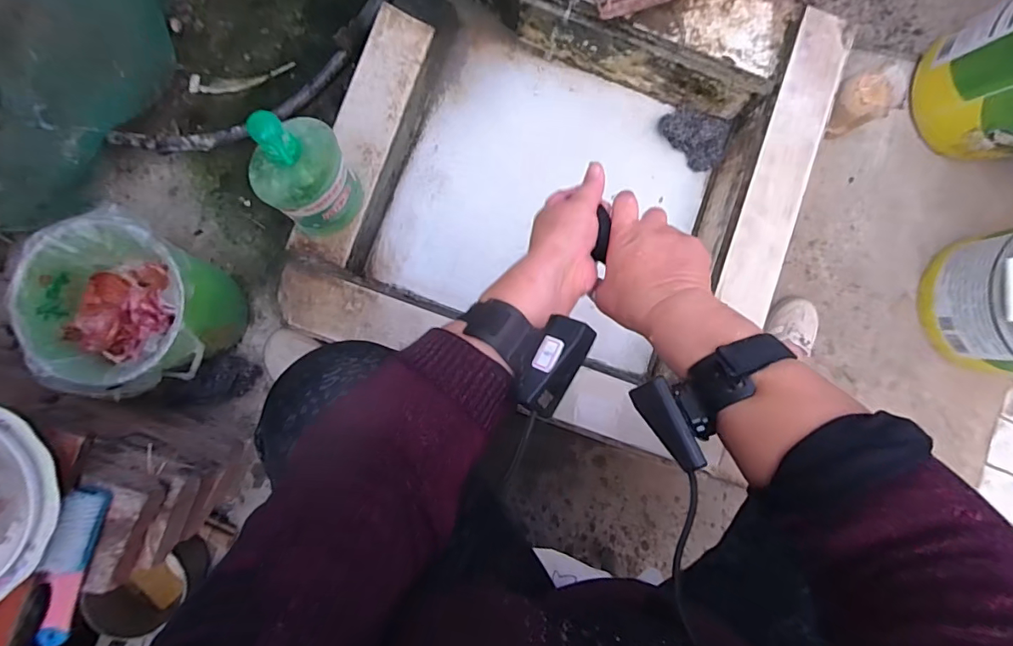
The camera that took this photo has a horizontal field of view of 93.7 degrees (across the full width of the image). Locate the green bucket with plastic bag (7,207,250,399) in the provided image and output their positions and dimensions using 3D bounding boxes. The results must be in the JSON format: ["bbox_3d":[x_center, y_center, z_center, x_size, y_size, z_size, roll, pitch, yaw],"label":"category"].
[{"bbox_3d":[-0.518,-0.024,0.694,0.206,0.199,0.229,-21,91,-6],"label":"green bucket with plastic bag"}]

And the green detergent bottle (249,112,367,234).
[{"bbox_3d":[-0.254,-0.188,0.608,0.083,0.269,0.120,36,86,-4],"label":"green detergent bottle"}]

